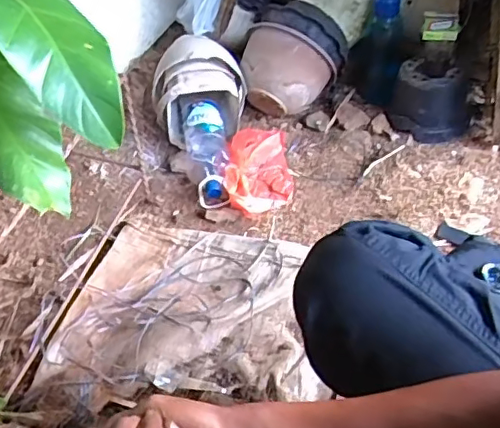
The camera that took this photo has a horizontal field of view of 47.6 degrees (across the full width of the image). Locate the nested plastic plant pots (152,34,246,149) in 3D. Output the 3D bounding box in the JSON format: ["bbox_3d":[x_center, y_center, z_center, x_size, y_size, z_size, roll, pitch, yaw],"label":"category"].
[{"bbox_3d":[-0.113,-0.283,1.204,0.196,0.150,0.185,-8,49,-1],"label":"nested plastic plant pots"}]

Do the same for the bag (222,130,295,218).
[{"bbox_3d":[0.019,-0.096,1.131,0.130,0.071,0.207,-3,49,4],"label":"bag"}]

